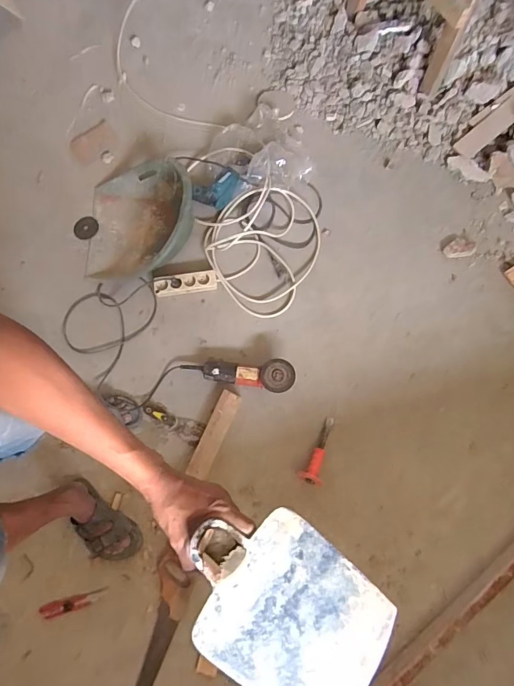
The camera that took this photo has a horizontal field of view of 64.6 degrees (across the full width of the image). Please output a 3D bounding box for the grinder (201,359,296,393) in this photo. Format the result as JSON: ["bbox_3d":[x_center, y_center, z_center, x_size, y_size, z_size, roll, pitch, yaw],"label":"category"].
[{"bbox_3d":[-0.026,0.088,1.225,0.276,0.088,0.095,12,71,4],"label":"grinder"}]

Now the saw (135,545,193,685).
[{"bbox_3d":[-0.247,0.770,1.025,0.099,0.026,0.407,9,73,4],"label":"saw"}]

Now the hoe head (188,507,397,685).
[{"bbox_3d":[0.032,0.313,0.487,0.257,0.060,0.169,44,70,-8],"label":"hoe head"}]

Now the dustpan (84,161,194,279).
[{"bbox_3d":[-0.397,-0.429,1.342,0.381,0.174,0.415,-3,72,0],"label":"dustpan"}]

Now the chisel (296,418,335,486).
[{"bbox_3d":[0.186,0.309,1.172,0.072,0.060,0.205,23,74,8],"label":"chisel"}]

